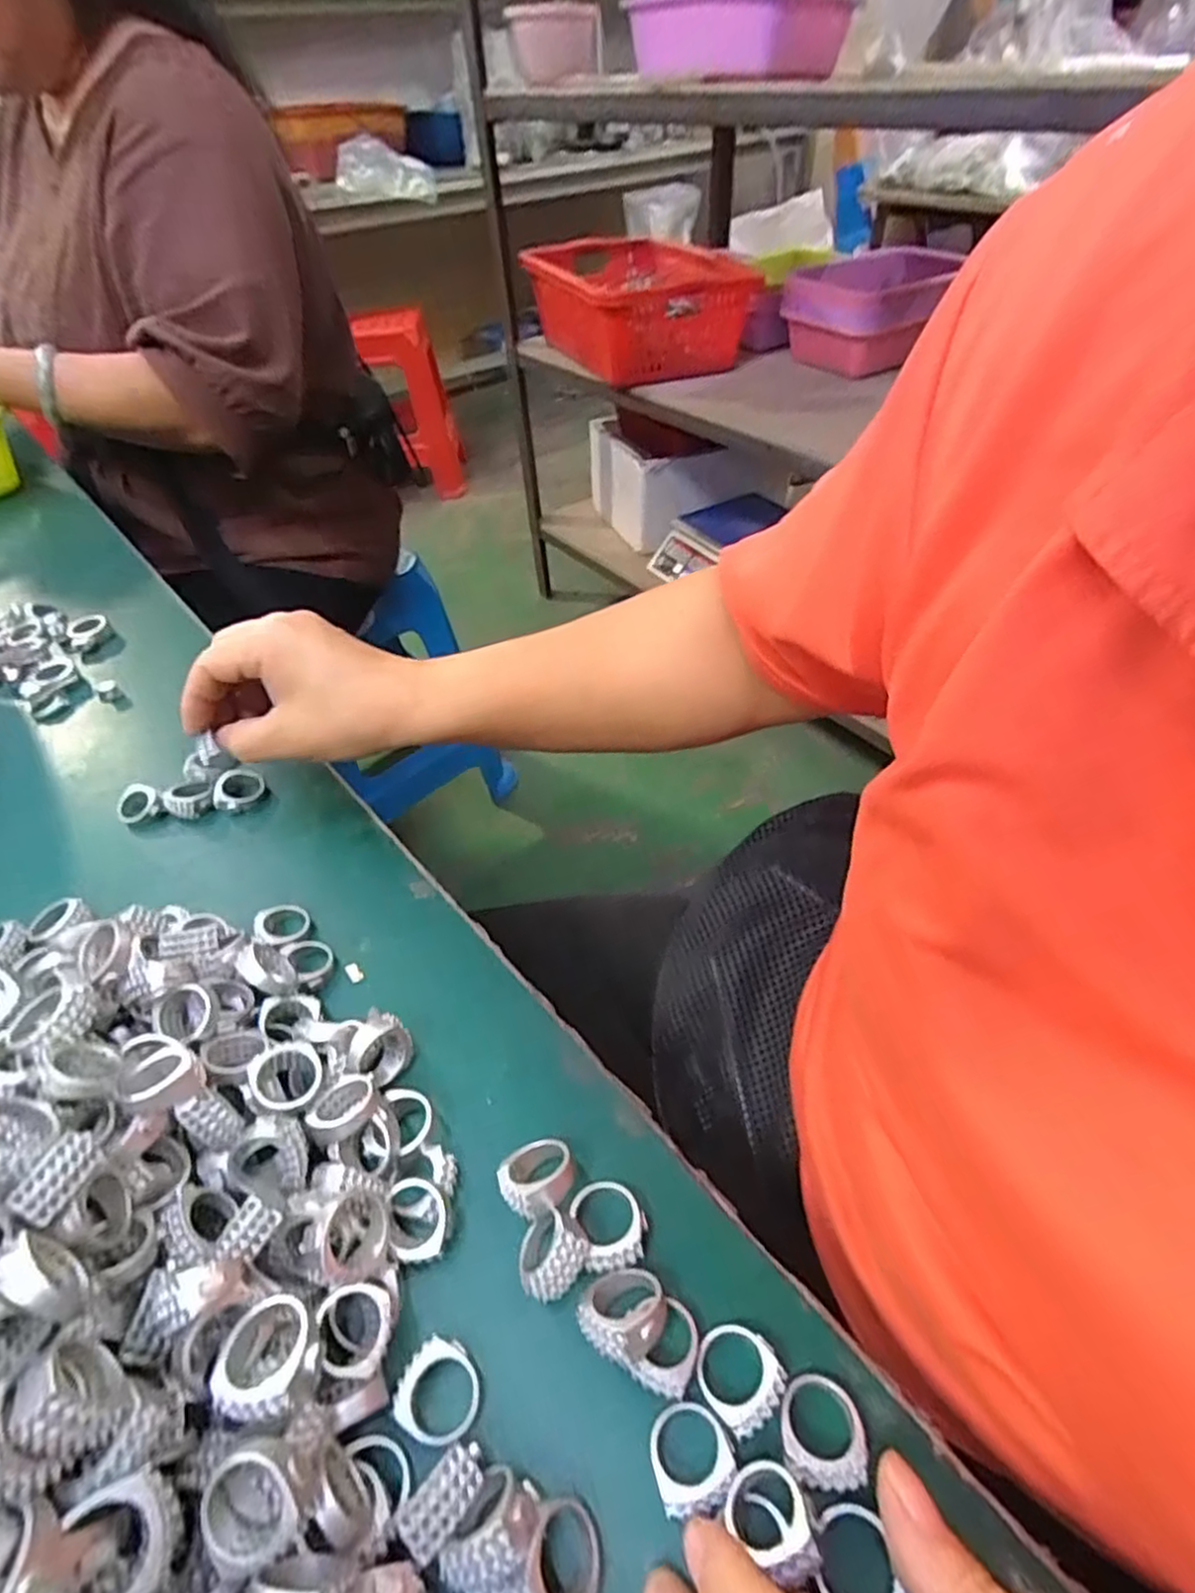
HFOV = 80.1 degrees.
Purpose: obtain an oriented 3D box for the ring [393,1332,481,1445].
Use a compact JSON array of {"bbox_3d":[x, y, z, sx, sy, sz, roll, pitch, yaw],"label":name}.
[{"bbox_3d":[-0.046,0.171,0.205,0.024,0.011,0.023,-2,46,2],"label":"ring"}]

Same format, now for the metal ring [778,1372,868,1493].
[{"bbox_3d":[0.060,0.172,0.194,0.022,0.006,0.024,4,33,-2],"label":"metal ring"}]

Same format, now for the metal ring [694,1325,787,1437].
[{"bbox_3d":[0.040,0.164,0.202,0.022,0.007,0.024,-2,46,2],"label":"metal ring"}]

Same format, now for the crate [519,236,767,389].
[{"bbox_3d":[0.062,-0.830,1.210,0.300,0.147,0.399,-21,48,-15],"label":"crate"}]

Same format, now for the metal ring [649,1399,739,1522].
[{"bbox_3d":[0.025,0.177,0.191,0.021,0.007,0.022,-15,47,-9],"label":"metal ring"}]

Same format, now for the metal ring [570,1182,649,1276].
[{"bbox_3d":[0.004,0.137,0.230,0.022,0.016,0.026,-18,47,-12],"label":"metal ring"}]

